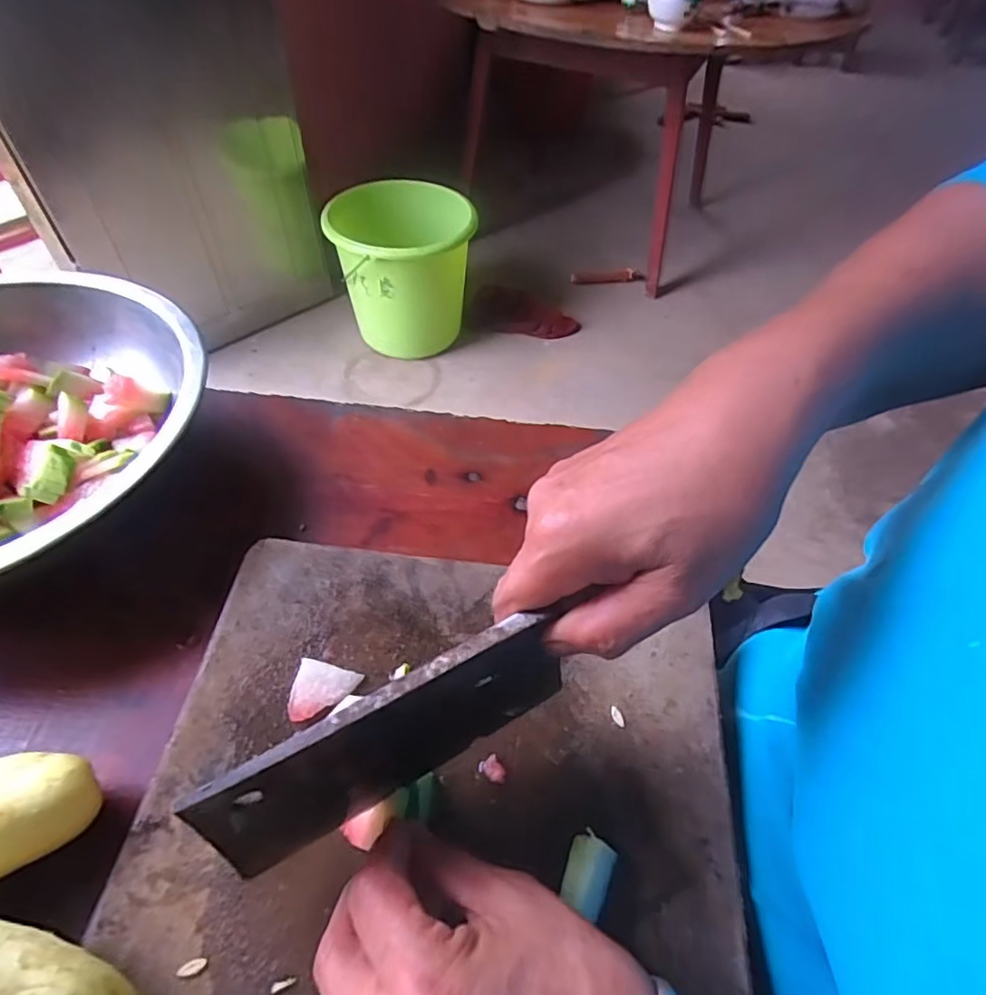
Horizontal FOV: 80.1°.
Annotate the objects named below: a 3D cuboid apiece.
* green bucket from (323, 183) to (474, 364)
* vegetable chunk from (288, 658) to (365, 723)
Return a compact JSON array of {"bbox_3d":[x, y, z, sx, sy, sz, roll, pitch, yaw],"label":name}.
[{"bbox_3d":[-0.202,-0.528,1.401,0.289,0.337,0.267,1,52,-2],"label":"green bucket"},{"bbox_3d":[-0.089,0.102,0.306,0.032,0.005,0.030,8,52,4],"label":"vegetable chunk"}]

